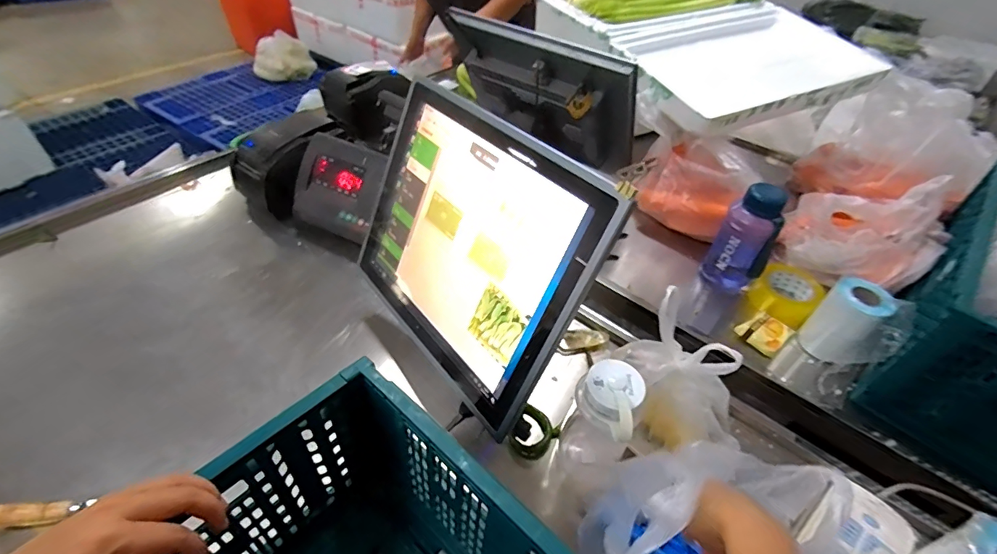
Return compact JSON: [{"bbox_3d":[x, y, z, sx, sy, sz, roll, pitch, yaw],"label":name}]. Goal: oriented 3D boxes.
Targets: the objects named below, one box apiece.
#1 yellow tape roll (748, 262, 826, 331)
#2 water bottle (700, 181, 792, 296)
[{"bbox_3d":[0.544,0.028,0.856,0.118,0.063,0.105,-31,54,-29],"label":"yellow tape roll"},{"bbox_3d":[0.447,-0.056,0.839,0.073,0.218,0.077,1,45,-2],"label":"water bottle"}]

